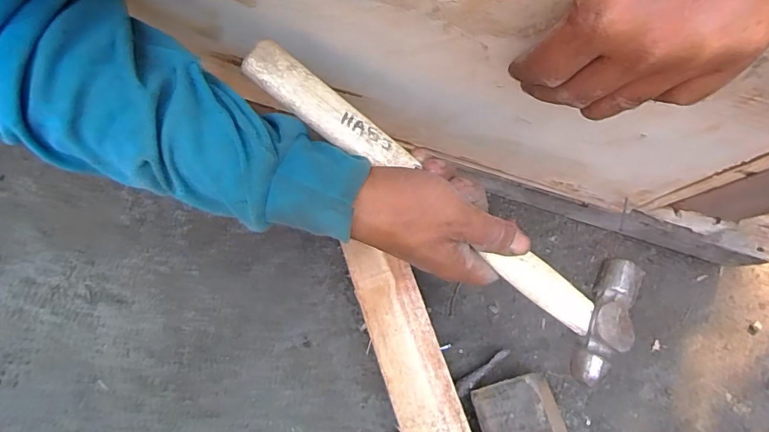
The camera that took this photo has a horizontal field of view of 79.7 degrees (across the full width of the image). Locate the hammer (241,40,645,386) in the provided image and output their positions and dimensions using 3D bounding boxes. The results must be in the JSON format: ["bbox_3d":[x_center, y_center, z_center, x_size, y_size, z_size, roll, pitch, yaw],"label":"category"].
[{"bbox_3d":[0.048,-0.013,0.311,0.311,0.030,0.089,38,82,-8],"label":"hammer"}]

